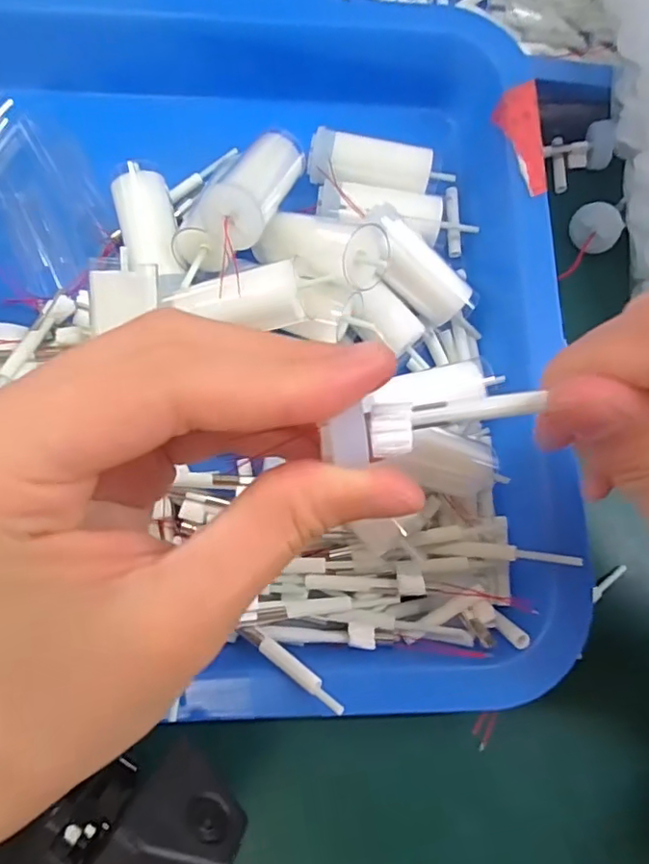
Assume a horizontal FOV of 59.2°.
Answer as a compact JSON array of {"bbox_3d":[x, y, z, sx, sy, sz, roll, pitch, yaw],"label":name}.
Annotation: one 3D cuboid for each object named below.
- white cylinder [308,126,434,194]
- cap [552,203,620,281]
[{"bbox_3d":[0.019,-0.106,0.227,0.048,0.015,0.018,3,71,0],"label":"white cylinder"},{"bbox_3d":[0.120,-0.091,0.254,0.021,0.004,0.021,10,109,30],"label":"cap"}]

